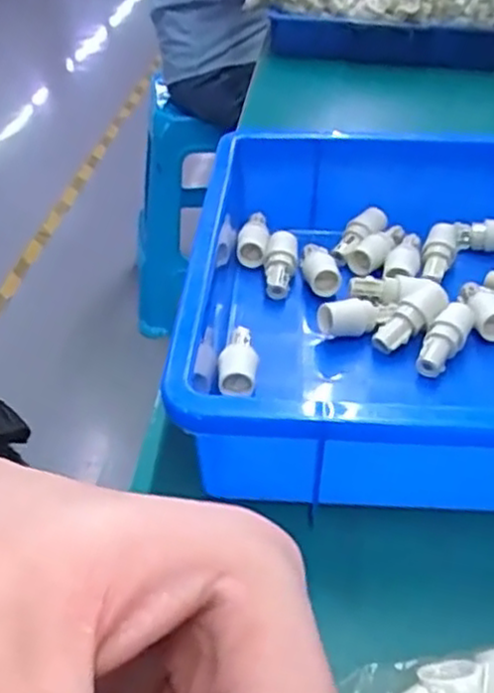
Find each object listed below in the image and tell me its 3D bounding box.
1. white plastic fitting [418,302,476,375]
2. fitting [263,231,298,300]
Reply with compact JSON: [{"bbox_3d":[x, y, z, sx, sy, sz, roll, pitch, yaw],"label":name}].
[{"bbox_3d":[0.116,-0.005,0.429,0.019,0.015,0.052,26,63,27],"label":"white plastic fitting"},{"bbox_3d":[0.022,-0.055,0.491,0.022,0.017,0.046,6,62,5],"label":"fitting"}]

